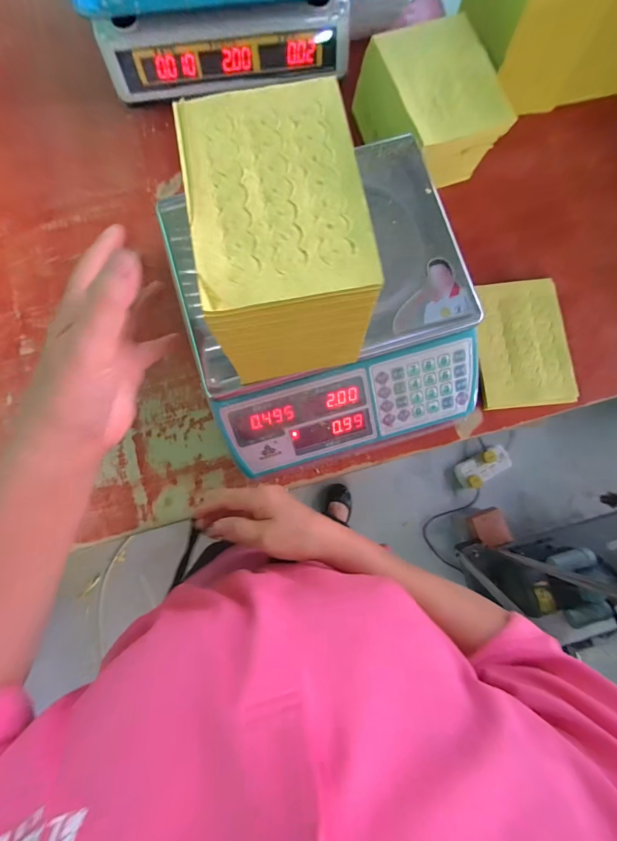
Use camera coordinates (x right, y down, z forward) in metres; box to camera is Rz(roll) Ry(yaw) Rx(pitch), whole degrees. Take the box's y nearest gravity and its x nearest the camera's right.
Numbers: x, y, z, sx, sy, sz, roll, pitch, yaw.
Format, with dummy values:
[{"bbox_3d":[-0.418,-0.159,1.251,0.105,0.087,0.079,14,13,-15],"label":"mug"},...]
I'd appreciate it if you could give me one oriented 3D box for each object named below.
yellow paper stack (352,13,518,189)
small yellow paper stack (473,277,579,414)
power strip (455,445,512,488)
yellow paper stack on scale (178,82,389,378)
[{"bbox_3d":[0.158,-0.401,0.448,0.137,0.086,0.163,-21,83,-3],"label":"yellow paper stack"},{"bbox_3d":[0.275,-0.100,0.441,0.112,0.015,0.162,-5,84,1],"label":"small yellow paper stack"},{"bbox_3d":[0.669,0.176,1.305,0.212,0.057,0.103,-27,83,-4],"label":"power strip"},{"bbox_3d":[-0.022,-0.140,0.286,0.115,0.120,0.169,-10,84,-3],"label":"yellow paper stack on scale"}]

